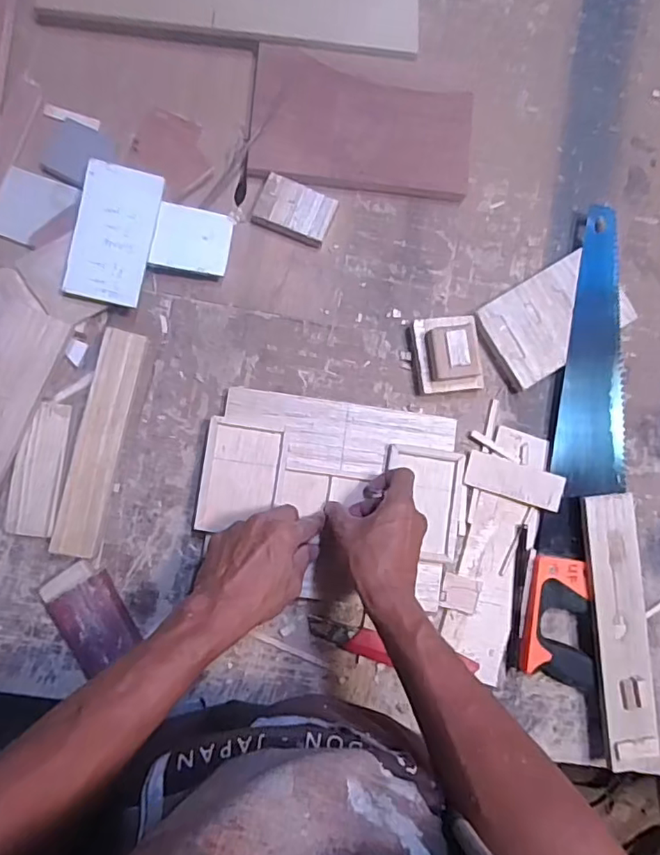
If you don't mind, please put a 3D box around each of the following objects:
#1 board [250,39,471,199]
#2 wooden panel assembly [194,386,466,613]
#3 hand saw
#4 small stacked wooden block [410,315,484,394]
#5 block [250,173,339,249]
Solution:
[{"bbox_3d":[0.036,-0.328,0.603,0.236,0.019,0.133,6,86,-5],"label":"board"},{"bbox_3d":[0.002,0.073,0.568,0.262,0.018,0.200,8,86,-5],"label":"wooden panel assembly"},{"bbox_3d":[0.284,0.014,0.601,0.090,0.032,0.506,11,86,-5],"label":"hand saw"},{"bbox_3d":[0.127,-0.079,0.588,0.067,0.045,0.080,-8,87,-6],"label":"small stacked wooden block"},{"bbox_3d":[-0.037,-0.235,0.598,0.080,0.011,0.055,22,85,-4],"label":"block"}]

